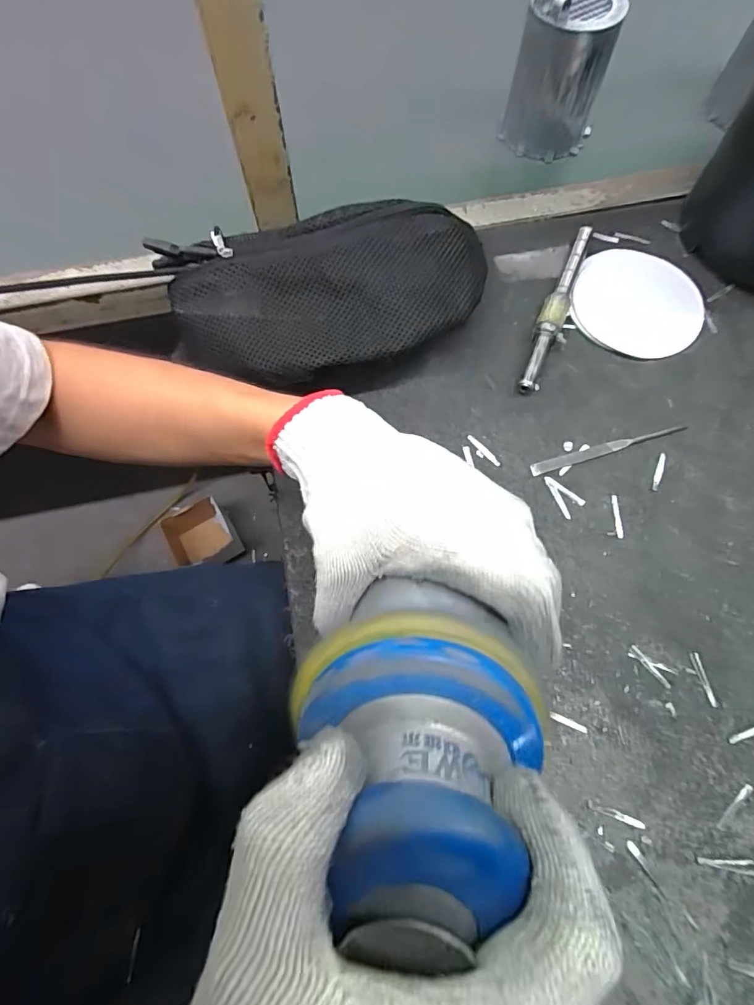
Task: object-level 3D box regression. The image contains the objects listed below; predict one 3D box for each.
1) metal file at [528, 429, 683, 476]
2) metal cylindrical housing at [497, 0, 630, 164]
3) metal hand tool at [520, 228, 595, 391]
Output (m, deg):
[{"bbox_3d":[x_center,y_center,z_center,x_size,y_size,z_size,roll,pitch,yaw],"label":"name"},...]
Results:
[{"bbox_3d":[0.193,-0.045,0.393,0.135,0.004,0.010,-16,72,-5],"label":"metal file"},{"bbox_3d":[0.183,-0.435,0.468,0.088,0.111,0.075,13,72,5],"label":"metal cylindrical housing"},{"bbox_3d":[0.163,-0.180,0.429,0.022,0.020,0.184,22,73,8],"label":"metal hand tool"}]

